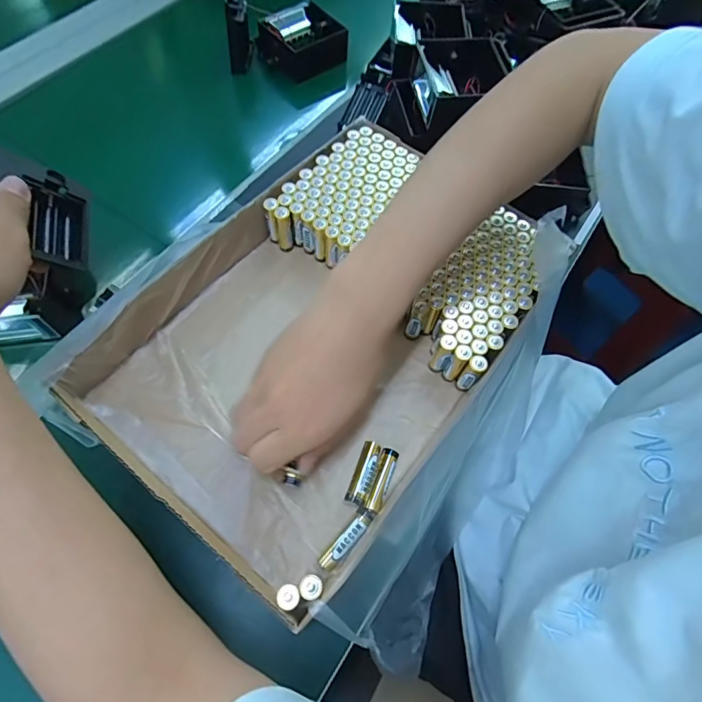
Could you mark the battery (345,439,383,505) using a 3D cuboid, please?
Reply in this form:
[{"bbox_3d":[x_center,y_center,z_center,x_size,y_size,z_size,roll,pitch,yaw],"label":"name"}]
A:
[{"bbox_3d":[0.011,0.095,0.344,0.016,0.013,0.049,20,65,5],"label":"battery"}]

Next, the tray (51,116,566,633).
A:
[{"bbox_3d":[-0.014,-0.023,0.380,0.253,0.053,0.371,38,68,13],"label":"tray"}]

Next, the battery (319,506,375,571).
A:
[{"bbox_3d":[-0.003,0.137,0.322,0.013,0.014,0.049,37,67,13],"label":"battery"}]

